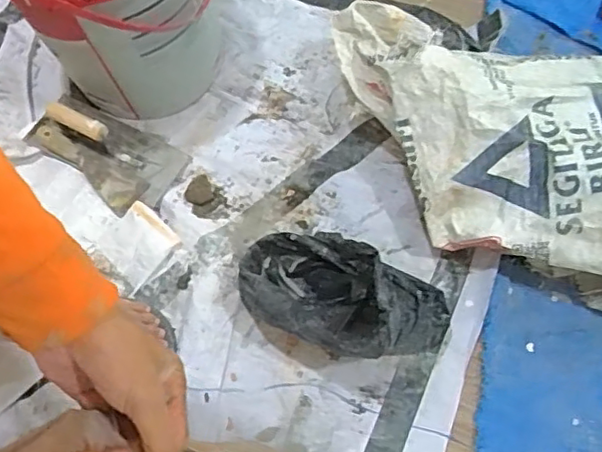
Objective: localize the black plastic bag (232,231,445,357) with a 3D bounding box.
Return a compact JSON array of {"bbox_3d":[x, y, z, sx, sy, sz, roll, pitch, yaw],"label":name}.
[{"bbox_3d":[0.055,0.092,0.820,0.289,0.150,0.166,26,74,11],"label":"black plastic bag"}]

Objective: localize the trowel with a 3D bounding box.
[{"bbox_3d":[-0.328,-0.127,0.970,0.252,0.065,0.145,28,74,11],"label":"trowel"}]

